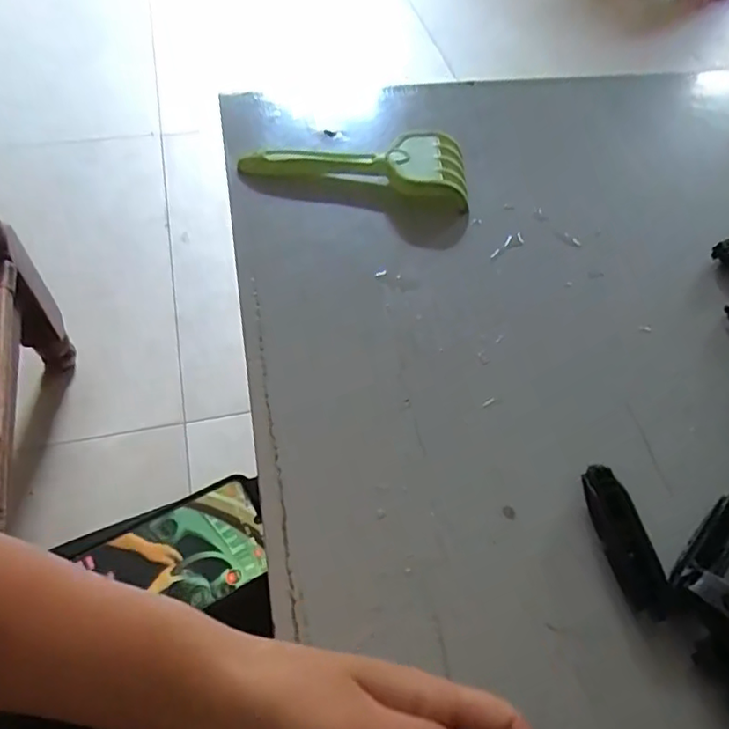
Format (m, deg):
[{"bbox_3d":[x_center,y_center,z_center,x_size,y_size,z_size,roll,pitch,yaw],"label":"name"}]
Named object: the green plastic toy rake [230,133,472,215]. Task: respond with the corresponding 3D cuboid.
[{"bbox_3d":[-0.006,-0.160,0.477,0.178,0.033,0.063,8,54,2],"label":"green plastic toy rake"}]

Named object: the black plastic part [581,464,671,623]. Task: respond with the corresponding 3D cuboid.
[{"bbox_3d":[0.140,0.094,0.320,0.017,0.018,0.079,-9,56,-10],"label":"black plastic part"}]

